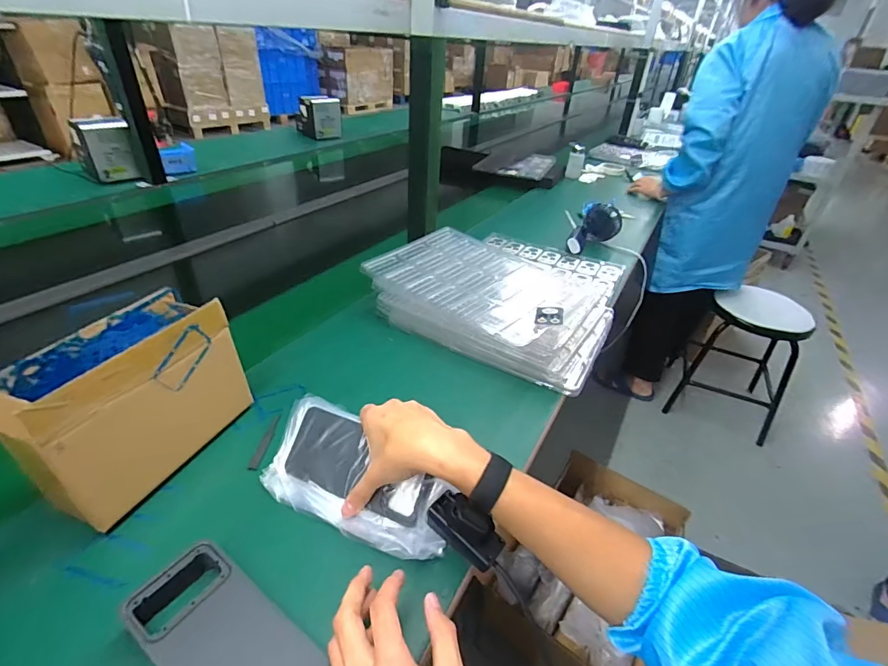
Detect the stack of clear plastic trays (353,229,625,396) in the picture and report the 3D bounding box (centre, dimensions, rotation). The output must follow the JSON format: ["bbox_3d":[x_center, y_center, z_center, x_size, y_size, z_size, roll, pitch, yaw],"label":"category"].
[{"bbox_3d":[0.136,-0.104,0.797,0.363,0.081,0.461,23,39,24],"label":"stack of clear plastic trays"}]

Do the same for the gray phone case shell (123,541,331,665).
[{"bbox_3d":[-0.163,0.232,0.323,0.159,0.011,0.073,29,39,22],"label":"gray phone case shell"}]

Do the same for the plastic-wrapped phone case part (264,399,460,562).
[{"bbox_3d":[-0.087,0.143,0.431,0.199,0.019,0.103,19,77,21],"label":"plastic-wrapped phone case part"}]

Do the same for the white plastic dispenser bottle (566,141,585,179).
[{"bbox_3d":[0.458,-0.603,1.512,0.061,0.111,0.066,14,36,14],"label":"white plastic dispenser bottle"}]

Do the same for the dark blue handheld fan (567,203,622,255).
[{"bbox_3d":[0.355,-0.236,1.012,0.092,0.084,0.179,20,38,21],"label":"dark blue handheld fan"}]

